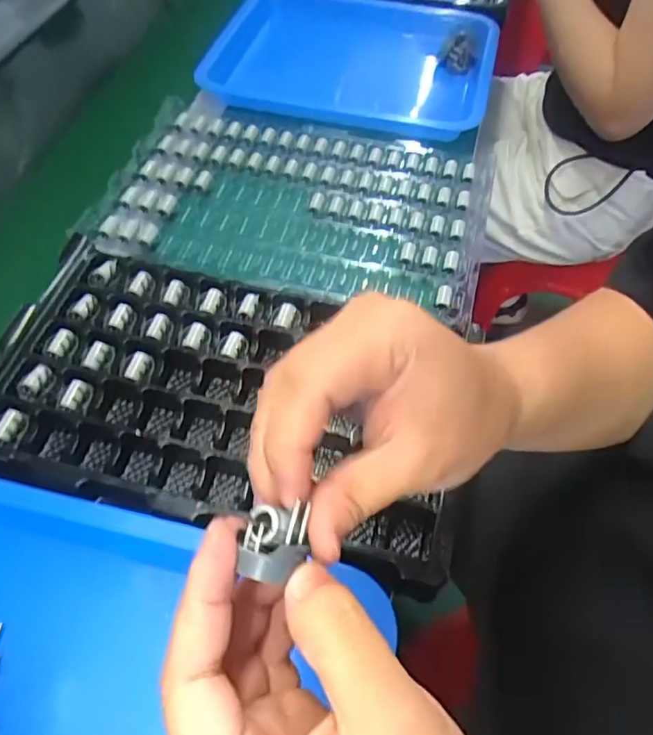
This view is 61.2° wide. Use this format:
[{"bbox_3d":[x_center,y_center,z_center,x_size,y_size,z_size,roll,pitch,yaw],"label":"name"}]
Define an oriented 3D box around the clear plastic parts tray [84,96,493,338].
[{"bbox_3d":[-0.030,-0.166,0.542,0.361,0.020,0.228,13,59,7],"label":"clear plastic parts tray"}]

